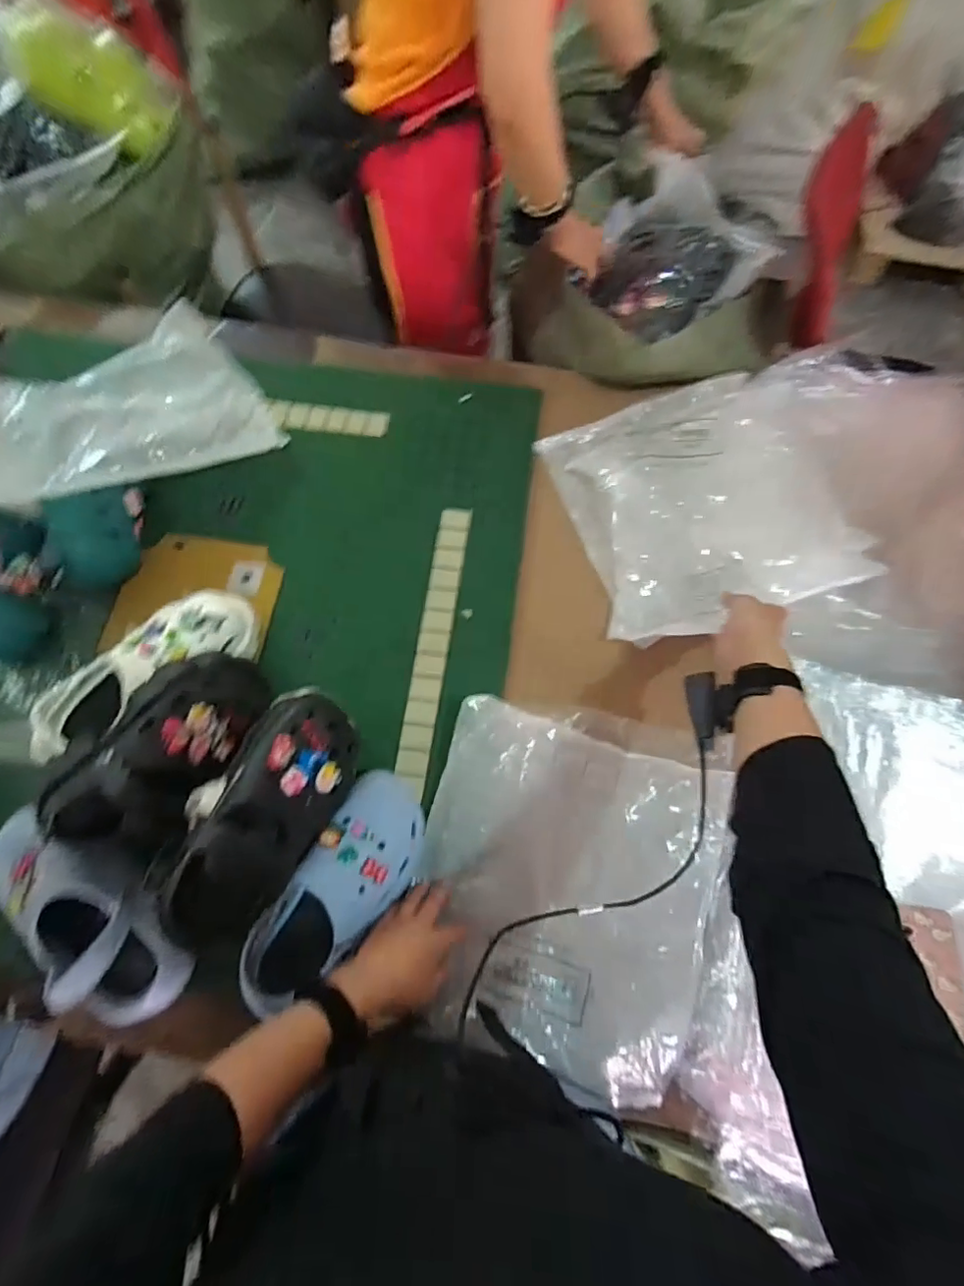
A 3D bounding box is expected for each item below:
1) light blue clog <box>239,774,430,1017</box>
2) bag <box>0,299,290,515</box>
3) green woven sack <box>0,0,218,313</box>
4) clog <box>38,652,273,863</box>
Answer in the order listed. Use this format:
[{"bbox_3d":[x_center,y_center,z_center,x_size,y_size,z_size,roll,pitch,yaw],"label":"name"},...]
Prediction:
[{"bbox_3d":[-0.146,0.258,0.568,0.102,0.083,0.252,30,73,8],"label":"light blue clog"},{"bbox_3d":[-0.511,-0.332,0.757,0.383,0.037,0.290,-28,71,-32],"label":"bag"},{"bbox_3d":[-0.692,-0.780,0.938,0.458,0.265,0.334,-30,75,-11],"label":"green woven sack"},{"bbox_3d":[-0.332,0.112,0.581,0.117,0.097,0.236,26,72,7],"label":"clog"}]

